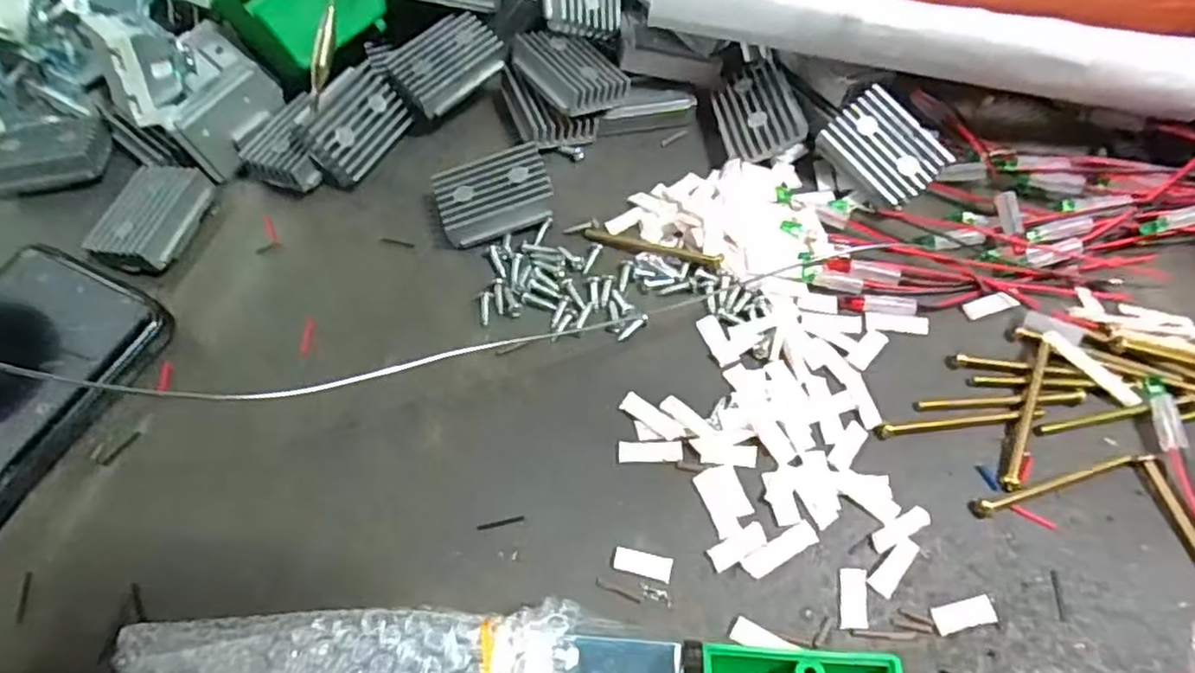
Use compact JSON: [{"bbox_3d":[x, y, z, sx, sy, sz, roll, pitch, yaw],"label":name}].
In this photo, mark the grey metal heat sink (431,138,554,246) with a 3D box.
[{"bbox_3d":[-0.042,-0.058,0.280,0.045,0.018,0.034,-14,61,-6],"label":"grey metal heat sink"}]

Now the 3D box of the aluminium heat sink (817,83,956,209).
[{"bbox_3d":[0.116,-0.076,0.279,0.045,0.008,0.035,42,93,9],"label":"aluminium heat sink"}]

